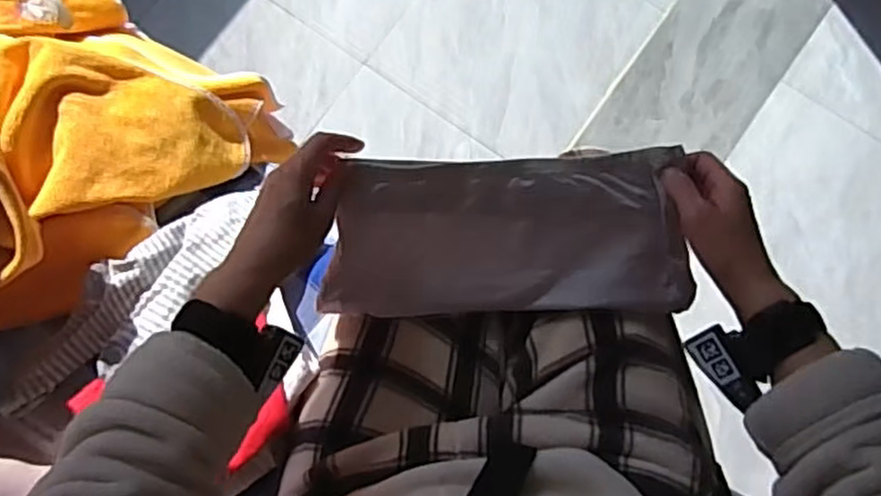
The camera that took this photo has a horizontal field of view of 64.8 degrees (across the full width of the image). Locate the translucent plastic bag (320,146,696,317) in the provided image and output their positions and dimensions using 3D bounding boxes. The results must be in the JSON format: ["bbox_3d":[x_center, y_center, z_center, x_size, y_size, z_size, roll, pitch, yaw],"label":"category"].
[{"bbox_3d":[0.058,-0.007,0.603,0.303,0.023,0.141,-3,105,0],"label":"translucent plastic bag"}]

